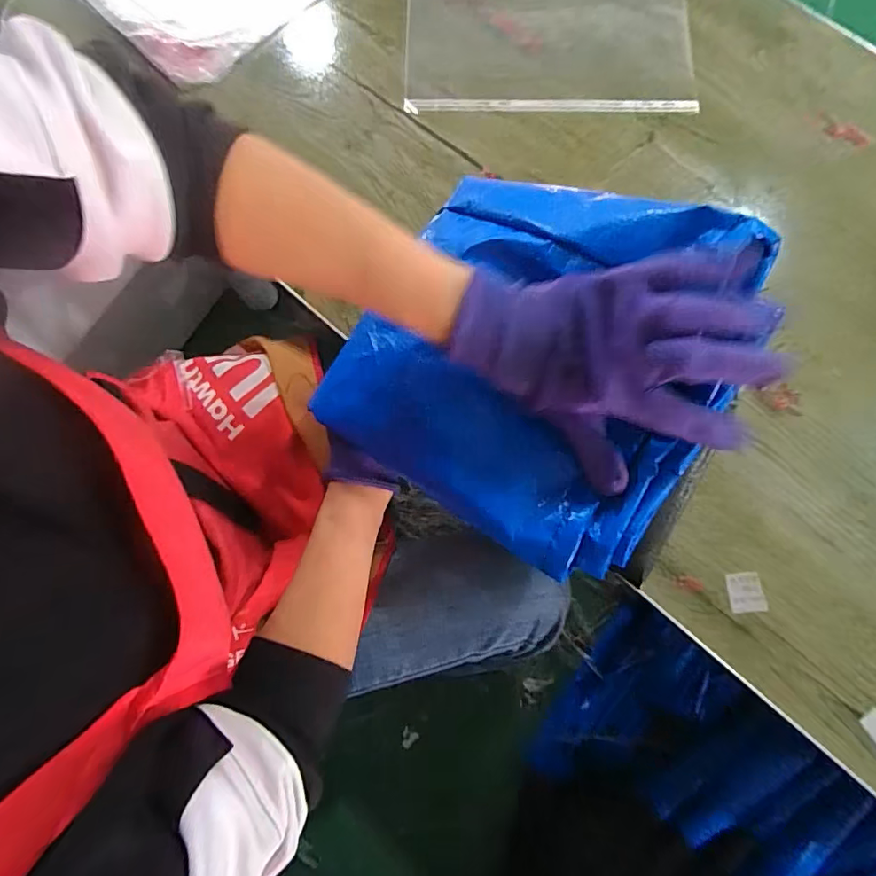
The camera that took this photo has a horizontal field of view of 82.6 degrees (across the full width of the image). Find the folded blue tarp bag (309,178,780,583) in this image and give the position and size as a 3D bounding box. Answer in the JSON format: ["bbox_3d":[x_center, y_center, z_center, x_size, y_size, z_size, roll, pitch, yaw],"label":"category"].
[{"bbox_3d":[0.054,-0.060,0.355,0.265,0.045,0.237,31,100,25],"label":"folded blue tarp bag"}]

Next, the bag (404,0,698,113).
[{"bbox_3d":[0.114,-0.526,0.542,0.289,0.007,0.393,0,79,1],"label":"bag"}]

